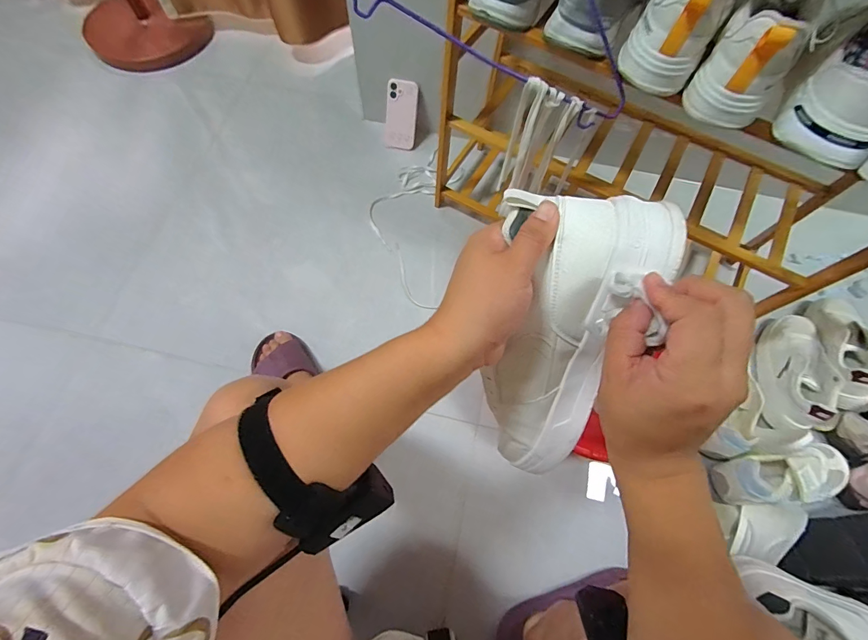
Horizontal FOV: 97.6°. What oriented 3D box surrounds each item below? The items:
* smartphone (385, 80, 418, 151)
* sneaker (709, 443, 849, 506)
[{"bbox_3d":[-0.084,-0.516,0.966,0.078,0.161,0.016,23,46,9],"label":"smartphone"},{"bbox_3d":[0.631,0.274,0.661,0.249,0.082,0.086,-8,69,-3],"label":"sneaker"}]

